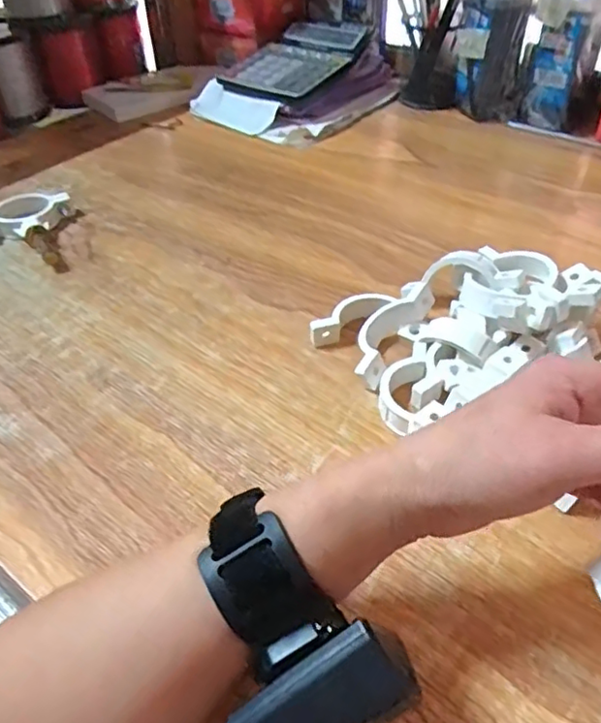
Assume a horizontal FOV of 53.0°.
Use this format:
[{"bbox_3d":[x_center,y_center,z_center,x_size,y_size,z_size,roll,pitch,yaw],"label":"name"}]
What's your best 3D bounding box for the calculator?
[{"bbox_3d":[-0.005,-0.389,0.778,0.125,0.022,0.164,28,61,27],"label":"calculator"}]

